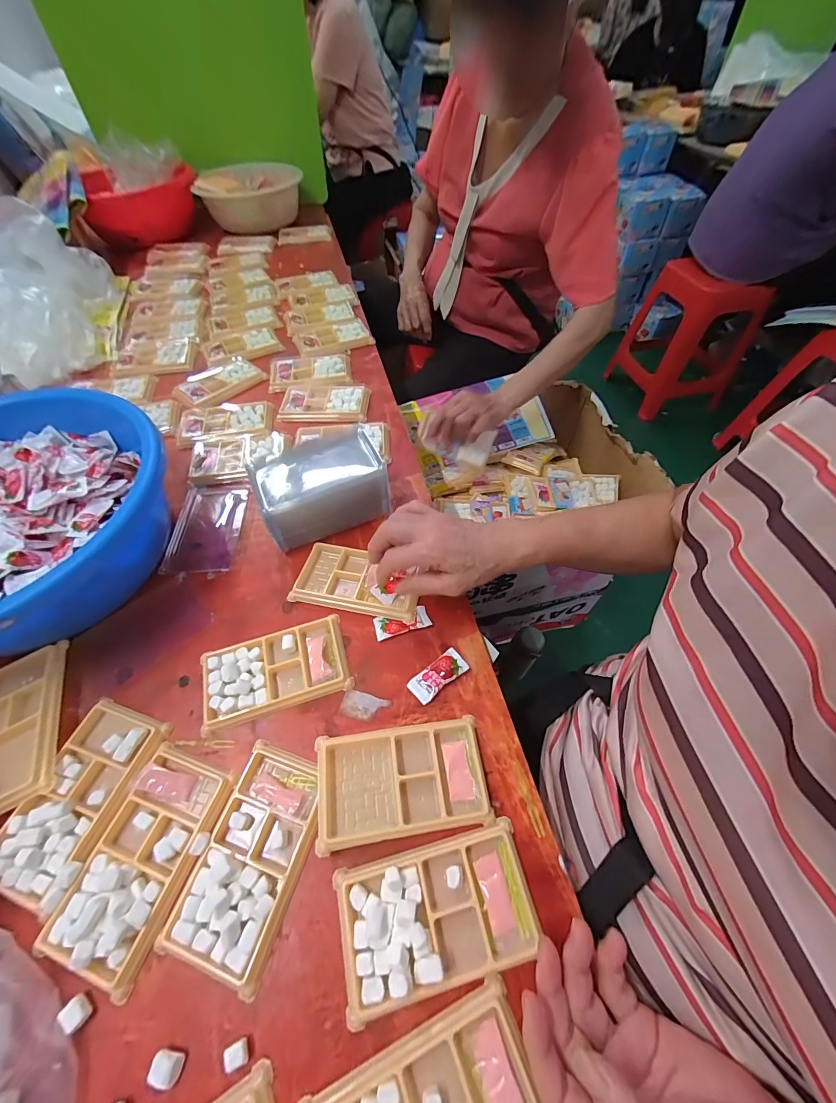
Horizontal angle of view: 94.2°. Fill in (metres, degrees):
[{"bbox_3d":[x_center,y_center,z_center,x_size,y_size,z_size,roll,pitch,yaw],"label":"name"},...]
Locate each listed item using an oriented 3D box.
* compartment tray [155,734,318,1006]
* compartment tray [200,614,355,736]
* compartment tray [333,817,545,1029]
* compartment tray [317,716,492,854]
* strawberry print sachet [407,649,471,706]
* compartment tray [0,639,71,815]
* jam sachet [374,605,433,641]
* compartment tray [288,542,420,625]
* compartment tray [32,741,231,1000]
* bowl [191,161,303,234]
[{"bbox_3d":[-0.124,0.228,0.294,0.076,0.012,0.133,15,57,11],"label":"compartment tray"},{"bbox_3d":[-0.137,0.114,0.375,0.132,0.011,0.074,-16,57,-10],"label":"compartment tray"},{"bbox_3d":[0.015,0.251,0.271,0.134,0.017,0.075,-12,56,-8],"label":"compartment tray"},{"bbox_3d":[-0.012,0.187,0.318,0.135,0.018,0.077,-7,56,-4],"label":"compartment tray"},{"bbox_3d":[0.020,0.119,0.372,0.057,0.008,0.025,-34,62,-21],"label":"strawberry print sachet"},{"bbox_3d":[-0.356,0.151,0.342,0.073,0.013,0.139,-17,57,-11],"label":"compartment tray"},{"bbox_3d":[-0.017,0.073,0.404,0.057,0.008,0.024,-15,57,-9],"label":"jam sachet"},{"bbox_3d":[-0.066,0.033,0.431,0.137,0.023,0.076,10,56,7],"label":"compartment tray"},{"bbox_3d":[-0.208,0.230,0.295,0.079,0.014,0.136,16,57,11],"label":"compartment tray"},{"bbox_3d":[-0.432,-0.942,1.035,0.242,0.099,0.198,-4,56,-2],"label":"bowl"}]

